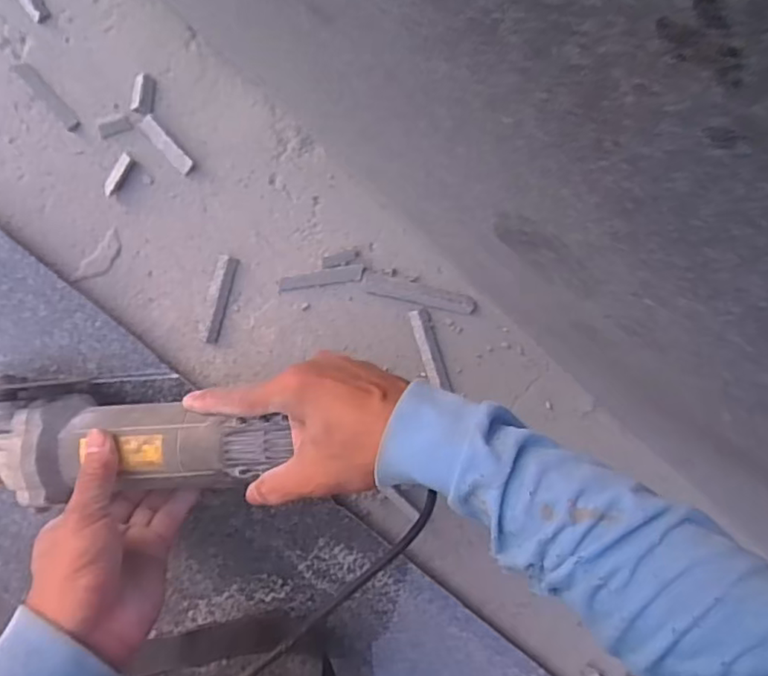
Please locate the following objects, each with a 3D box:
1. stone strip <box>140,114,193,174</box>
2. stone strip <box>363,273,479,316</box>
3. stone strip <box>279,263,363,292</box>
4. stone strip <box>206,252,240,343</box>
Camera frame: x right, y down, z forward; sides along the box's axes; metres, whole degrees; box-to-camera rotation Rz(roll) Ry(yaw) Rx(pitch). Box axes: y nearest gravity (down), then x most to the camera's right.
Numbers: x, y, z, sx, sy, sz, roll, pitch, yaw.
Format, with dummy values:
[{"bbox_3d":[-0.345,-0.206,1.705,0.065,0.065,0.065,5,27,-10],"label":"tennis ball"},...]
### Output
[{"bbox_3d":[-0.170,-0.150,0.458,0.013,0.009,0.051,-42,97,-2],"label":"stone strip"},{"bbox_3d":[0.030,-0.037,0.490,0.094,0.006,0.017,13,92,-7],"label":"stone strip"},{"bbox_3d":[-0.051,-0.049,0.480,0.069,0.006,0.013,-9,95,-6],"label":"stone strip"},{"bbox_3d":[-0.133,-0.031,0.476,0.015,0.007,0.070,15,92,-7],"label":"stone strip"}]

